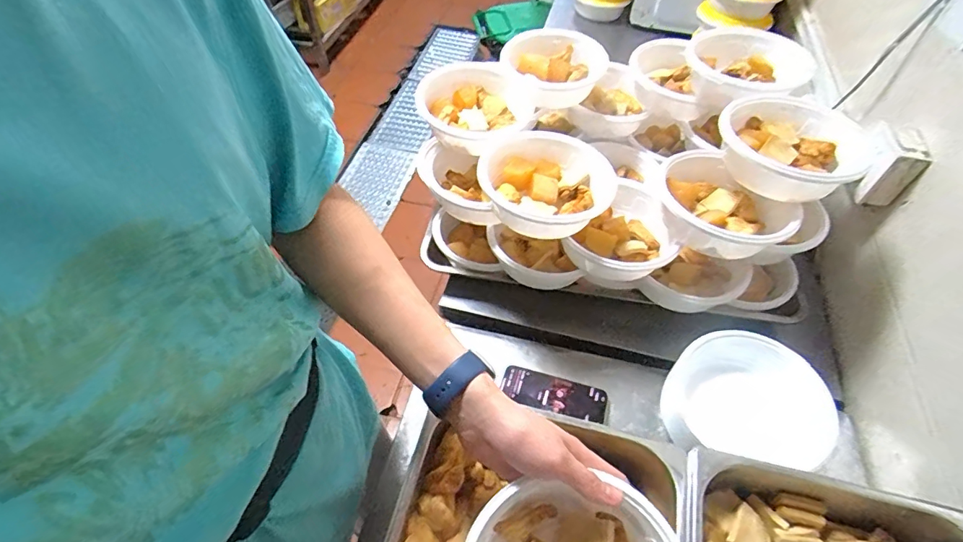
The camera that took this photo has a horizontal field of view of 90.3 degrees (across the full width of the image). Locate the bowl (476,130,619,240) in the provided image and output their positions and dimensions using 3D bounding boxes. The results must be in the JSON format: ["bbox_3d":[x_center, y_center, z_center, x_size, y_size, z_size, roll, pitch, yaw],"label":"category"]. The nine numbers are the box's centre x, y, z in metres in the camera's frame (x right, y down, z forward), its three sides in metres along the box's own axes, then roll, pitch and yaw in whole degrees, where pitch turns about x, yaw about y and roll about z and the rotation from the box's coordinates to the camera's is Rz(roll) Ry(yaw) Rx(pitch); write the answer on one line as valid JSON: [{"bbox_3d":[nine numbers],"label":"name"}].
[{"bbox_3d":[0.078,-0.112,0.622,0.179,0.056,0.167,0,51,0],"label":"bowl"}]

